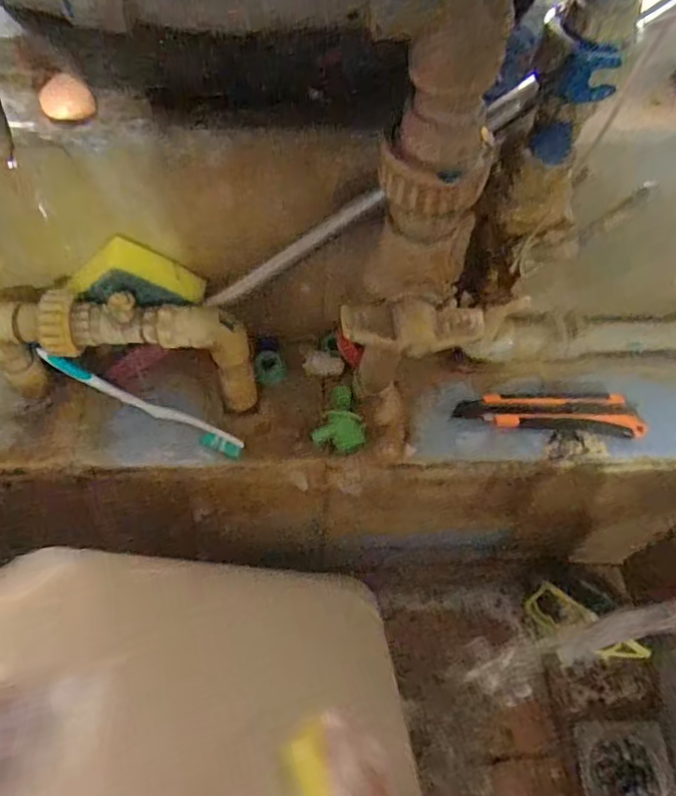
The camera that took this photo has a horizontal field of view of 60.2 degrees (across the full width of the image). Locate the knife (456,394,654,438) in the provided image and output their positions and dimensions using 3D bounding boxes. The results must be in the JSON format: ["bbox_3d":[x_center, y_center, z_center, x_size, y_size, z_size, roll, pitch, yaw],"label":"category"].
[{"bbox_3d":[0.178,0.013,0.495,0.150,0.023,0.033,5,60,2],"label":"knife"}]

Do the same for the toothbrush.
[{"bbox_3d":[-0.156,0.004,0.465,0.174,0.017,0.013,26,62,-2],"label":"toothbrush"}]

